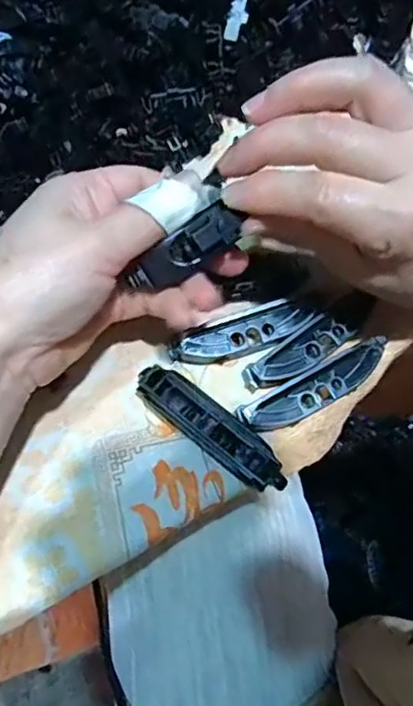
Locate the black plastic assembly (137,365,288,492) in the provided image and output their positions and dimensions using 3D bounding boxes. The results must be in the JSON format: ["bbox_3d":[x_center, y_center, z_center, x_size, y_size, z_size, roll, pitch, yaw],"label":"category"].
[{"bbox_3d":[0.003,0.035,0.284,0.078,0.017,0.021,38,77,14],"label":"black plastic assembly"}]

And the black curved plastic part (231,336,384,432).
[{"bbox_3d":[0.052,0.017,0.292,0.076,0.014,0.018,-26,72,-7],"label":"black curved plastic part"}]

